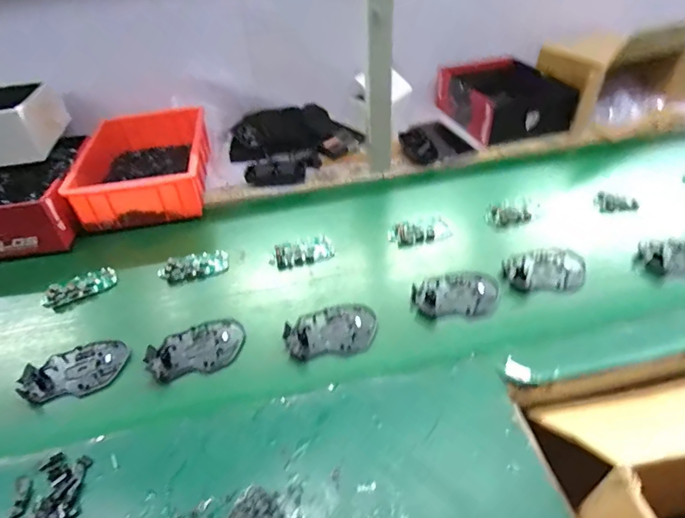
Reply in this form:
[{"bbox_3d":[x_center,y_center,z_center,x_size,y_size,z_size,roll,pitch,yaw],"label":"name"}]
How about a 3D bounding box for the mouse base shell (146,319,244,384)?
[{"bbox_3d":[-0.180,0.110,0.545,0.114,0.012,0.070,-16,45,-13],"label":"mouse base shell"}]

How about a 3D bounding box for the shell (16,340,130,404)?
[{"bbox_3d":[-0.322,0.133,0.532,0.118,0.010,0.069,-12,44,-8],"label":"shell"}]

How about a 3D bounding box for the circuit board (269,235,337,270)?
[{"bbox_3d":[-0.062,-0.011,0.670,0.095,0.013,0.050,-13,44,-10],"label":"circuit board"}]

